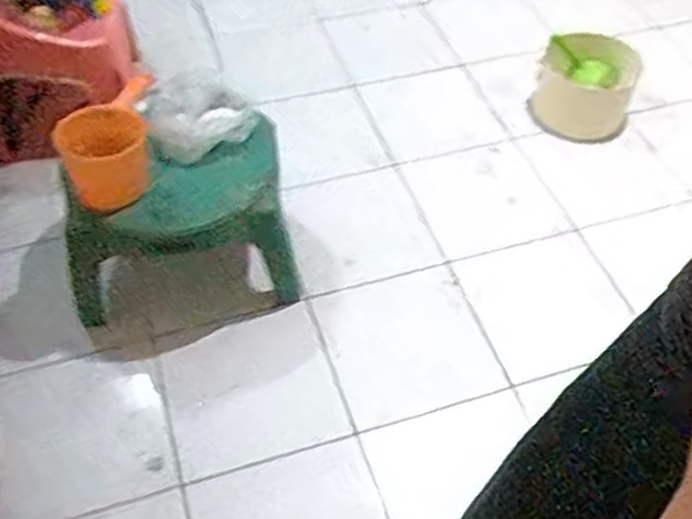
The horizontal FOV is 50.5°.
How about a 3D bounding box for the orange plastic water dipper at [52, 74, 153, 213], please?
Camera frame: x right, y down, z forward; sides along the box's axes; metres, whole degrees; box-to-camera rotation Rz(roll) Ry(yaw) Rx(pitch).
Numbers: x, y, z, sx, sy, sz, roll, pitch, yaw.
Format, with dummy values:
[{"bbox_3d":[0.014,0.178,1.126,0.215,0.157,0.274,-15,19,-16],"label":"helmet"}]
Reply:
[{"bbox_3d":[-0.377,-0.183,1.190,0.163,0.154,0.134,-22,55,-21],"label":"orange plastic water dipper"}]

